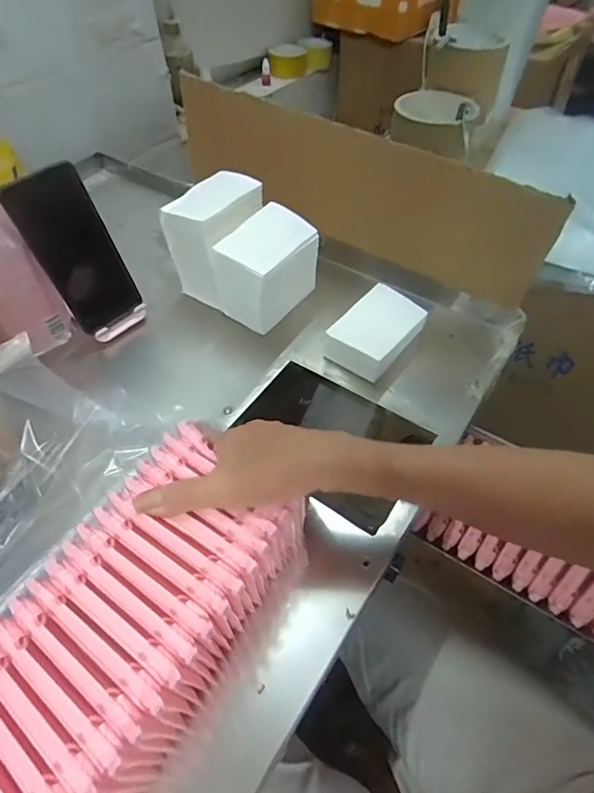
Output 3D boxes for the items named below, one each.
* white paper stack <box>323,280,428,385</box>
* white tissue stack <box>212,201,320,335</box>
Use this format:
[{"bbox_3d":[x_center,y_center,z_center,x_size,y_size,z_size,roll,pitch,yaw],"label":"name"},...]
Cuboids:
[{"bbox_3d":[0.090,-0.071,0.505,0.070,0.043,0.104,32,58,23],"label":"white paper stack"},{"bbox_3d":[-0.031,-0.146,0.529,0.074,0.096,0.109,30,57,22],"label":"white tissue stack"}]

